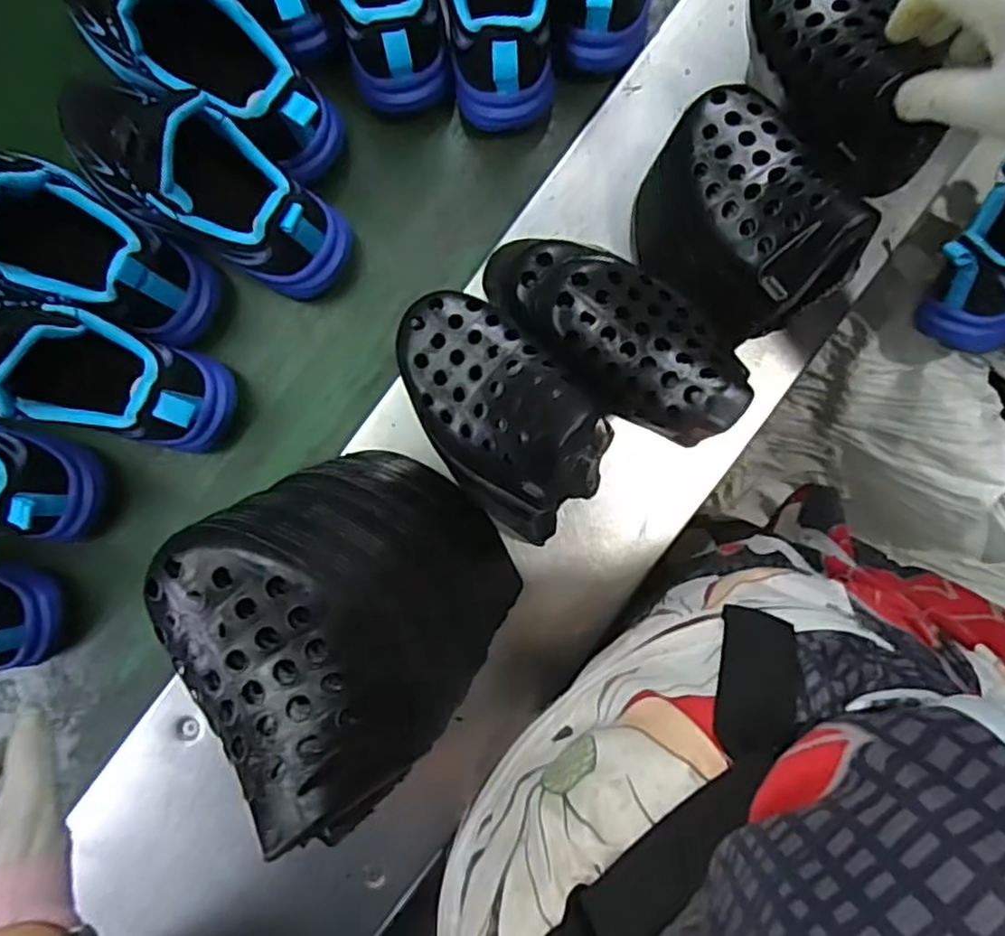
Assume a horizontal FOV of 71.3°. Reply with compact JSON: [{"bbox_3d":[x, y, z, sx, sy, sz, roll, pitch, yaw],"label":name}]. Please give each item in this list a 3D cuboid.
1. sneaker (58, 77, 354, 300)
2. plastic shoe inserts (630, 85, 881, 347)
[{"bbox_3d":[-0.212,-0.199,0.474,0.208,0.122,0.075,27,90,-1],"label":"sneaker"},{"bbox_3d":[0.143,-0.153,0.446,0.082,0.145,0.140,-23,91,-1],"label":"plastic shoe inserts"}]

